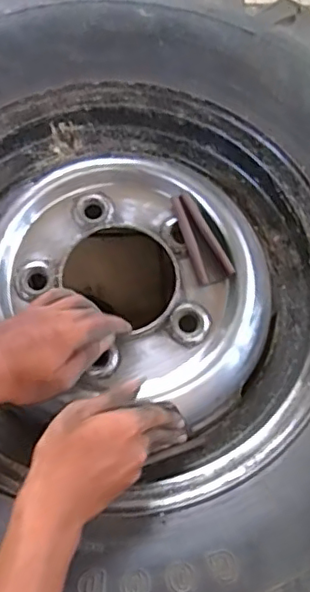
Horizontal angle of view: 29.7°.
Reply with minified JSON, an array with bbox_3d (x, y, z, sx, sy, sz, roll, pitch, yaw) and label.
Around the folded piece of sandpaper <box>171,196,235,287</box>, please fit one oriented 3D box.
[{"bbox_3d":[0.049,-0.062,0.621,0.035,0.009,0.102,-17,74,-7],"label":"folded piece of sandpaper"}]

